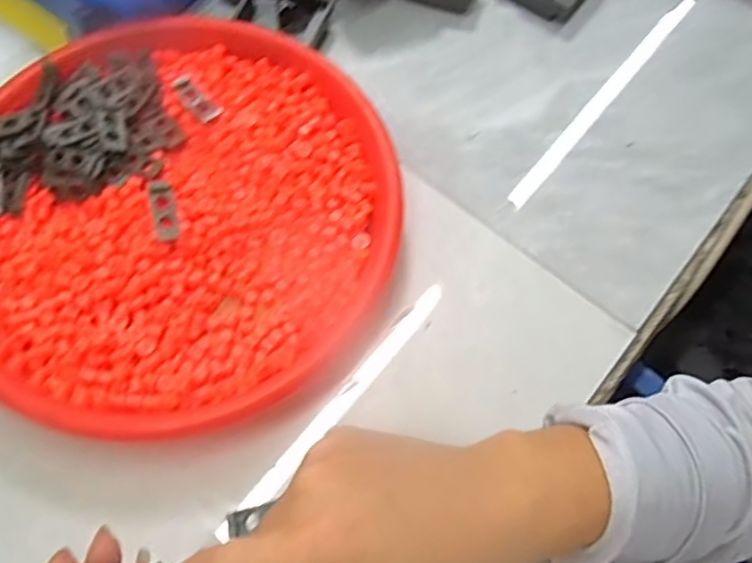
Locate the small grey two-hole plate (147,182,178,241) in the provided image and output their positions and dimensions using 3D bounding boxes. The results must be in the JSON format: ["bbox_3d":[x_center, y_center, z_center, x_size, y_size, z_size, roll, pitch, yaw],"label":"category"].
[{"bbox_3d":[-0.119,-0.040,0.341,0.012,0.005,0.034,-13,82,-6],"label":"small grey two-hole plate"}]

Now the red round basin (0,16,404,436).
[{"bbox_3d":[-0.114,-0.040,0.350,0.243,0.033,0.236,0,69,-1],"label":"red round basin"}]

